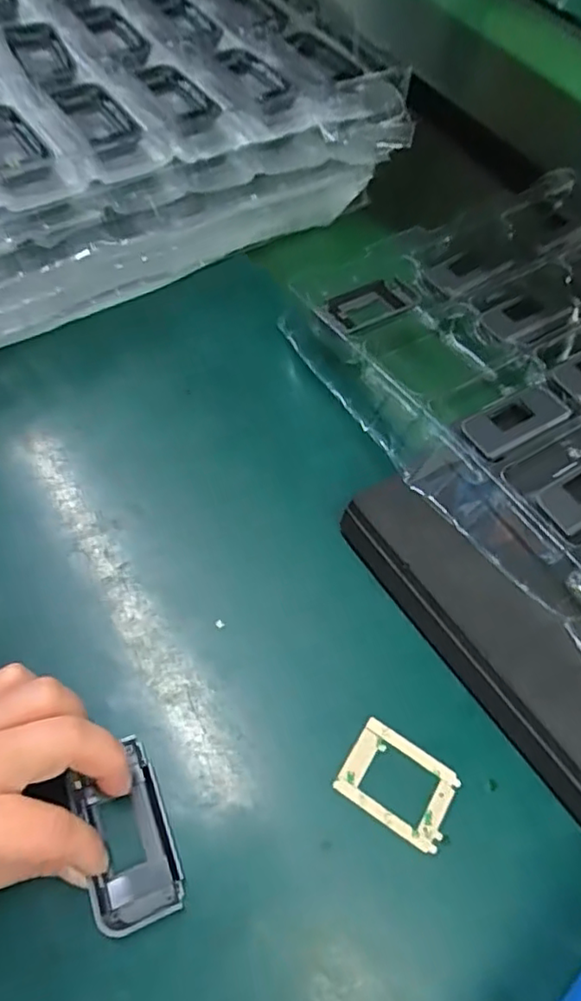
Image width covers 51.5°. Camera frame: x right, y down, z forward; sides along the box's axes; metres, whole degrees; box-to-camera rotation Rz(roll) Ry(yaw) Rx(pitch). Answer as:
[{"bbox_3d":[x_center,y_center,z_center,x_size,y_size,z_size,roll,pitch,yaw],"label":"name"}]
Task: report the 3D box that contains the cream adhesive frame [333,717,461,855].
[{"bbox_3d":[0.054,0.140,0.297,0.054,0.004,0.040,31,64,12],"label":"cream adhesive frame"}]

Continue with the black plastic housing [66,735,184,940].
[{"bbox_3d":[-0.076,0.153,0.277,0.038,0.008,0.075,-17,64,-13],"label":"black plastic housing"}]

